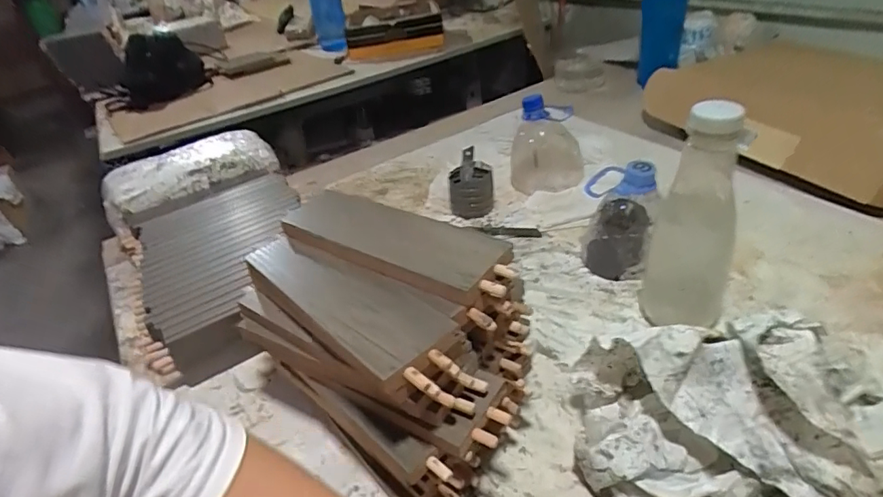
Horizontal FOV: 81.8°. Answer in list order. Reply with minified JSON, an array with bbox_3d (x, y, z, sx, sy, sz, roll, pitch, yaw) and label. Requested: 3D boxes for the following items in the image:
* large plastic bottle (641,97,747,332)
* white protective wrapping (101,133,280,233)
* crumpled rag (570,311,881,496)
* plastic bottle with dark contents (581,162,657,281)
[{"bbox_3d":[0.236,-0.023,0.471,0.073,0.235,0.062,7,39,22],"label":"large plastic bottle"},{"bbox_3d":[-0.401,-0.122,0.807,0.255,0.048,0.132,-30,41,-26],"label":"white protective wrapping"},{"bbox_3d":[0.202,0.126,0.369,0.197,0.109,0.135,2,37,15],"label":"crumpled rag"},{"bbox_3d":[0.200,-0.037,0.577,0.071,0.131,0.078,2,37,15],"label":"plastic bottle with dark contents"}]

